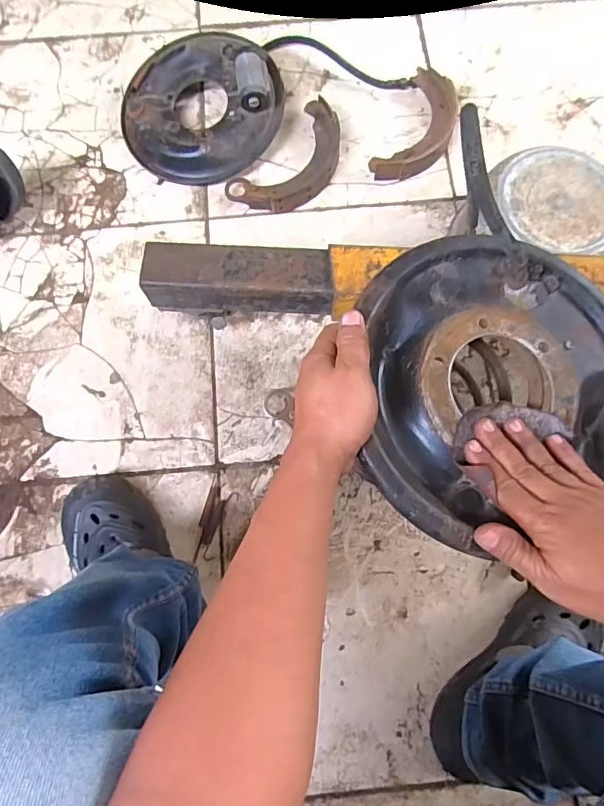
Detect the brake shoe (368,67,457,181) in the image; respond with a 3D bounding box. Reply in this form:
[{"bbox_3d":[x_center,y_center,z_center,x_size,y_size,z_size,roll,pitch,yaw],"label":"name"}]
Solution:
[{"bbox_3d":[0.201,-0.459,0.841,0.099,0.034,0.226,26,79,6],"label":"brake shoe"}]

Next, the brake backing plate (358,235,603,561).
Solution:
[{"bbox_3d":[0.162,-0.025,0.416,0.256,0.058,0.234,0,77,1],"label":"brake backing plate"}]

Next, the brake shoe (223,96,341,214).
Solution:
[{"bbox_3d":[-0.012,-0.393,0.828,0.119,0.033,0.225,42,81,9],"label":"brake shoe"}]

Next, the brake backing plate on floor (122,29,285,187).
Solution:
[{"bbox_3d":[-0.169,-0.497,0.828,0.270,0.083,0.251,0,77,1],"label":"brake backing plate on floor"}]

